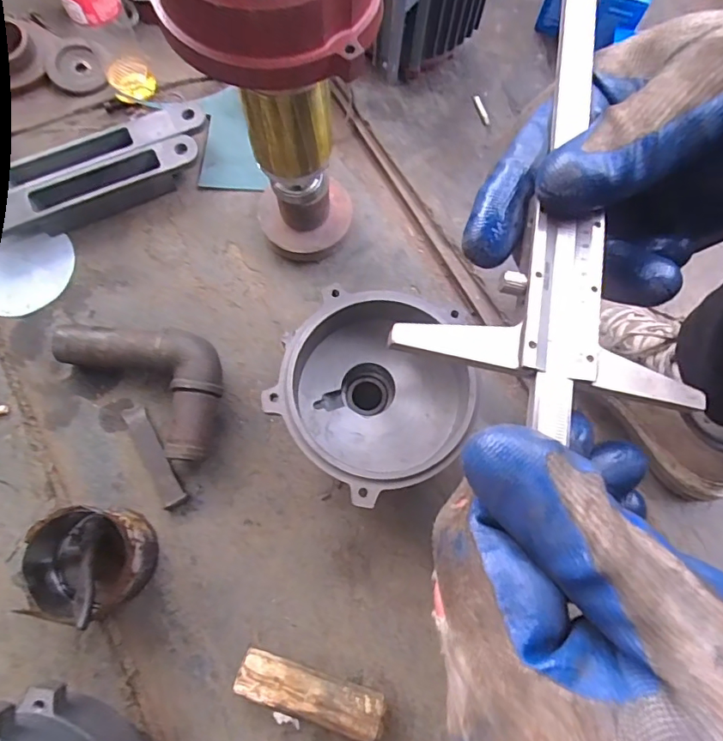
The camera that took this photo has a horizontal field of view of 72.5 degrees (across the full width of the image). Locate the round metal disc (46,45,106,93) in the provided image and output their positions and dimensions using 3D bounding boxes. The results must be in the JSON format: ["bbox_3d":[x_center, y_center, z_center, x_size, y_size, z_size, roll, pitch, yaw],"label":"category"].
[{"bbox_3d":[-0.401,-0.422,0.691,0.074,0.011,0.074,0,75,-1],"label":"round metal disc"}]

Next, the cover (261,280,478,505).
[{"bbox_3d":[0.014,0.026,0.532,0.190,0.116,0.182,43,79,9],"label":"cover"}]

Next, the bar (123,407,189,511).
[{"bbox_3d":[-0.235,0.097,0.555,0.028,0.010,0.123,-30,78,-8],"label":"bar"}]

